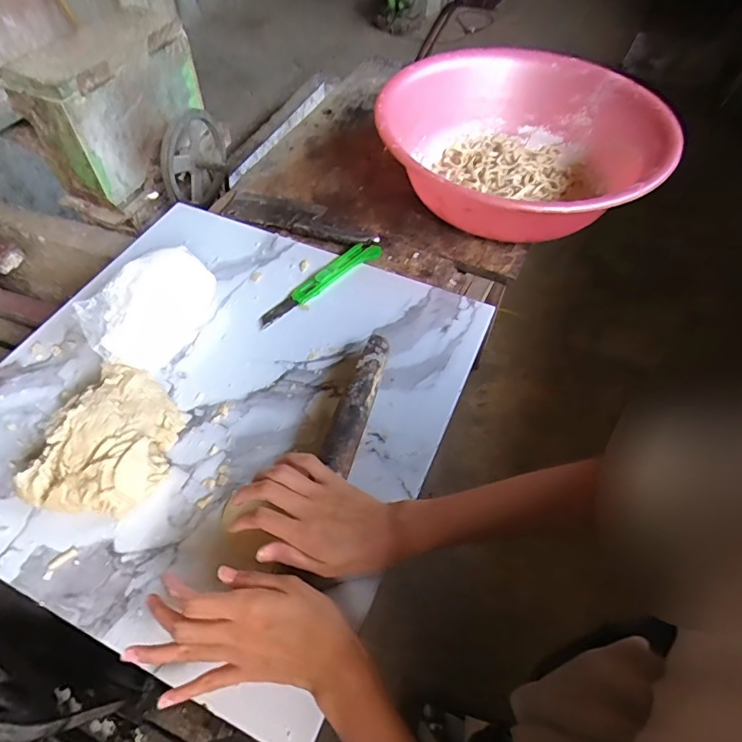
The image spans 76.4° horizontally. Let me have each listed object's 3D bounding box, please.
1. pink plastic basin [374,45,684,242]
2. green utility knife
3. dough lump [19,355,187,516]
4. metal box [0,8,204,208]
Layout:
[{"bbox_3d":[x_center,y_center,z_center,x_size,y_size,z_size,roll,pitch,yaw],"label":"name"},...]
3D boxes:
[{"bbox_3d":[0.218,-0.336,0.707,0.393,0.117,0.404,0,55,1],"label":"pink plastic basin"},{"bbox_3d":[-0.062,-0.121,0.618,0.205,0.011,0.034,-38,63,-23],"label":"green utility knife"},{"bbox_3d":[-0.248,0.065,0.464,0.117,0.055,0.155,15,57,10],"label":"dough lump"},{"bbox_3d":[-0.509,-0.546,0.963,0.143,0.230,0.341,17,55,10],"label":"metal box"}]

